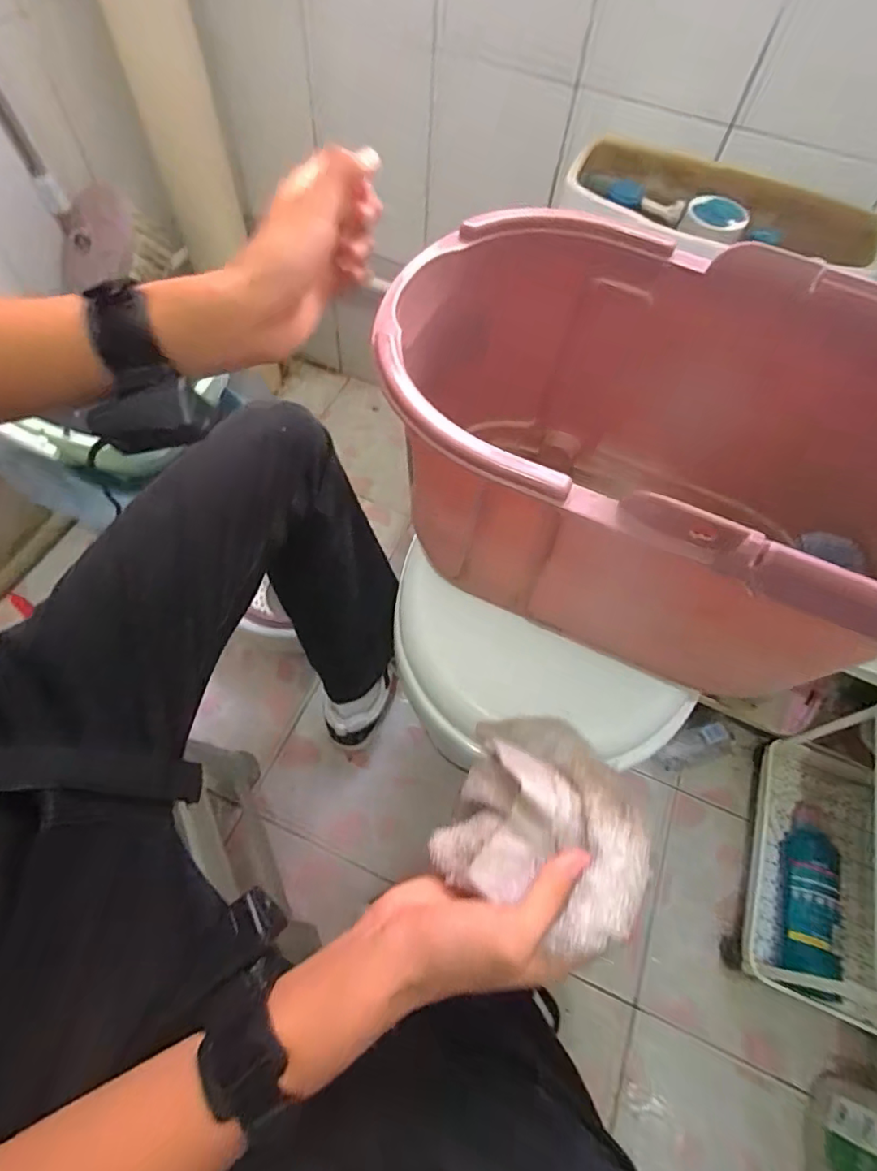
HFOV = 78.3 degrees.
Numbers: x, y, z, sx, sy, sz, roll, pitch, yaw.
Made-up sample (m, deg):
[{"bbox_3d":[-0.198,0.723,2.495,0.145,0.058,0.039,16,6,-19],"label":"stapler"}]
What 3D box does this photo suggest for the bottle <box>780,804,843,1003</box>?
[{"bbox_3d":[0.498,0.404,0.717,0.068,0.071,0.238,19,62,6],"label":"bottle"}]

